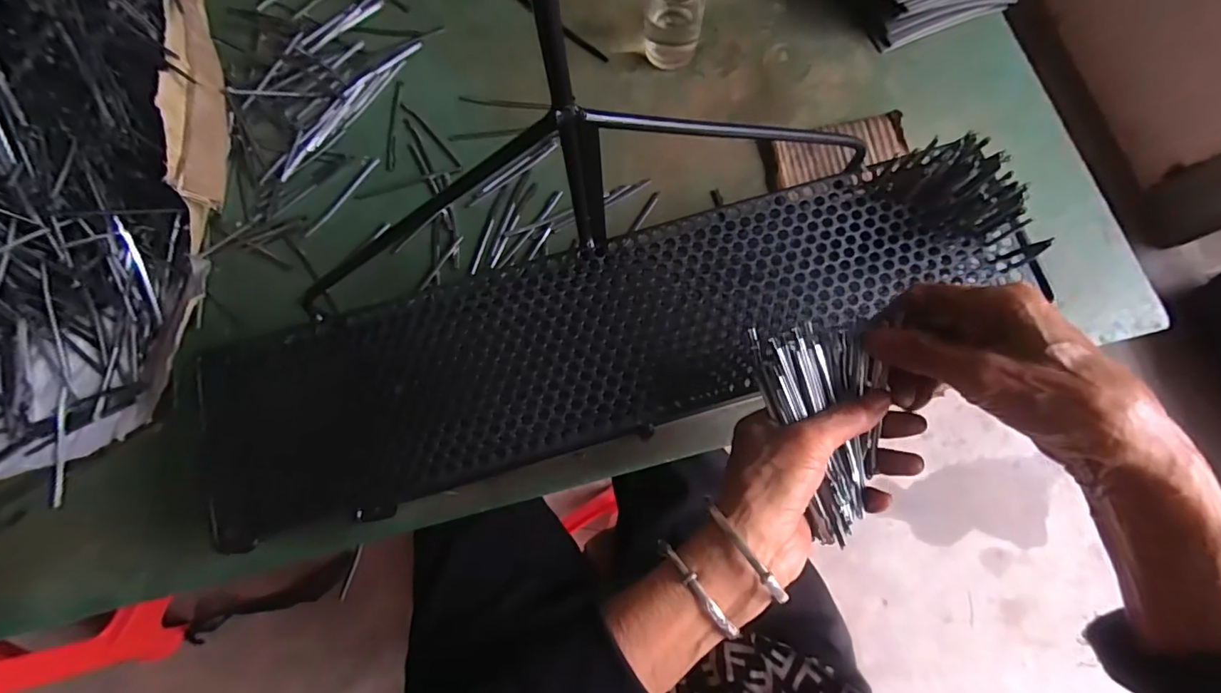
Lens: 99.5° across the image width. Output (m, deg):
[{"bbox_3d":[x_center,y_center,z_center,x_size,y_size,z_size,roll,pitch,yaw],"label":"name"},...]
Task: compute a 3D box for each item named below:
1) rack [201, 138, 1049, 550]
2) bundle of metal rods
[{"bbox_3d":[0.005,-0.007,0.376,0.592,0.036,0.138,-16,77,-2],"label":"rack"},{"bbox_3d":[0.132,0.049,0.311,0.072,0.026,0.125,-8,76,0],"label":"bundle of metal rods"}]

